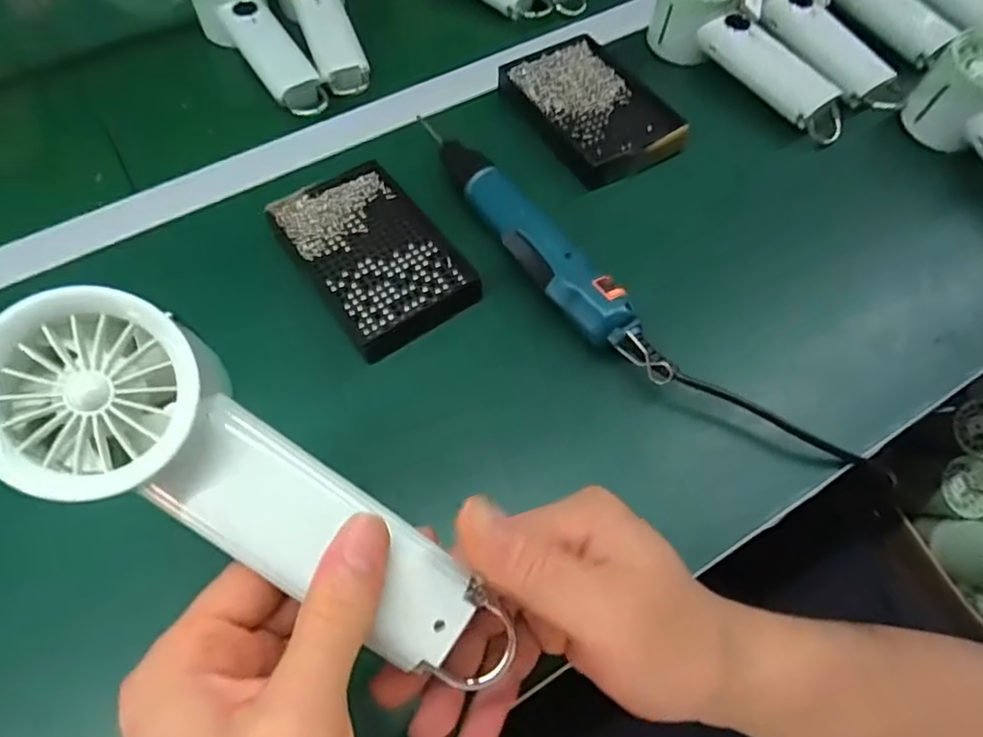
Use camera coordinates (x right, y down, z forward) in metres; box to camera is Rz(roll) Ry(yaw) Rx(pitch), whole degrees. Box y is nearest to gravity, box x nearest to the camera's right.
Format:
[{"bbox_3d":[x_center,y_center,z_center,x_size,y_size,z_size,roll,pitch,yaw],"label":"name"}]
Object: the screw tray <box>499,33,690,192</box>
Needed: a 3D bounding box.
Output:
[{"bbox_3d":[0.077,-0.206,0.488,0.099,0.018,0.141,-24,63,-13],"label":"screw tray"}]

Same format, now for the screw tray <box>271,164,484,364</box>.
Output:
[{"bbox_3d":[-0.080,-0.077,0.424,0.088,0.027,0.140,-32,65,-16],"label":"screw tray"}]

